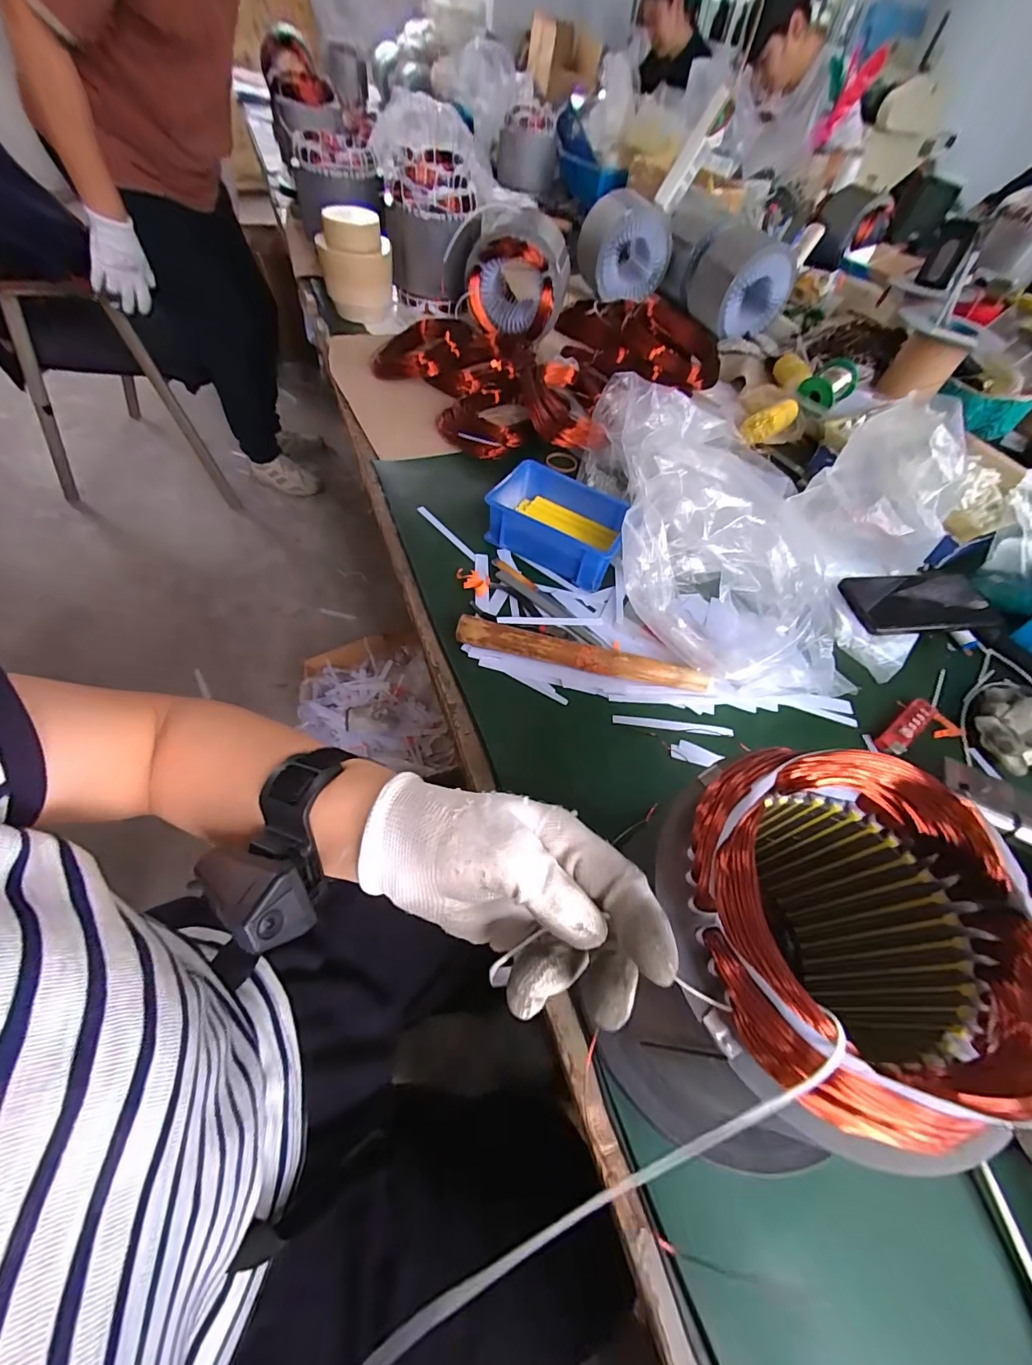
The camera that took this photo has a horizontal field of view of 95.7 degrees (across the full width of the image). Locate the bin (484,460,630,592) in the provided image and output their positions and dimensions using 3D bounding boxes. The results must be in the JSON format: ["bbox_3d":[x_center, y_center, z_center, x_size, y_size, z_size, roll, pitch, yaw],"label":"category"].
[{"bbox_3d":[0.052,-0.178,0.512,0.141,0.056,0.107,28,57,11],"label":"bin"}]

